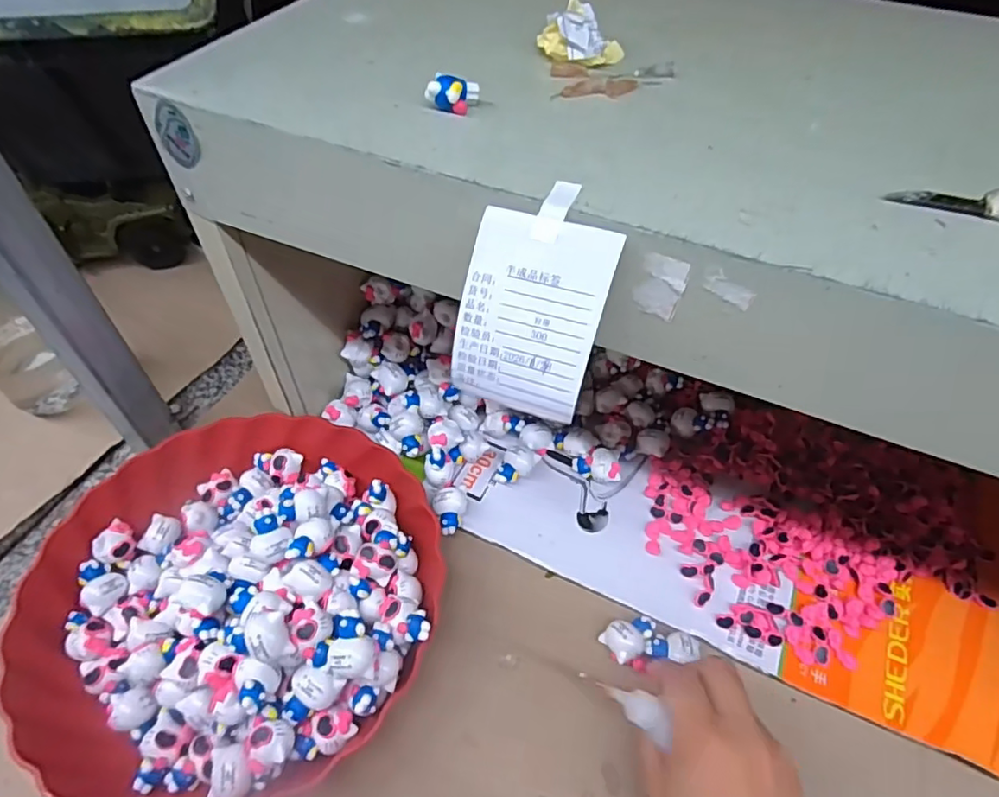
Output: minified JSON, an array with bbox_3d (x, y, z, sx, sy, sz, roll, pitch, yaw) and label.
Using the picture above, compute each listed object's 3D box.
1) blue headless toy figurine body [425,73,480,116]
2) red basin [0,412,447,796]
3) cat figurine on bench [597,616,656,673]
[{"bbox_3d":[-0.019,-0.127,0.246,0.022,0.014,0.010,-2,53,-1],"label":"blue headless toy figurine body"},{"bbox_3d":[-0.163,0.111,0.367,0.233,0.077,0.242,0,53,0],"label":"red basin"},{"bbox_3d":[0.084,0.155,0.373,0.035,0.015,0.027,-9,53,-7],"label":"cat figurine on bench"}]

